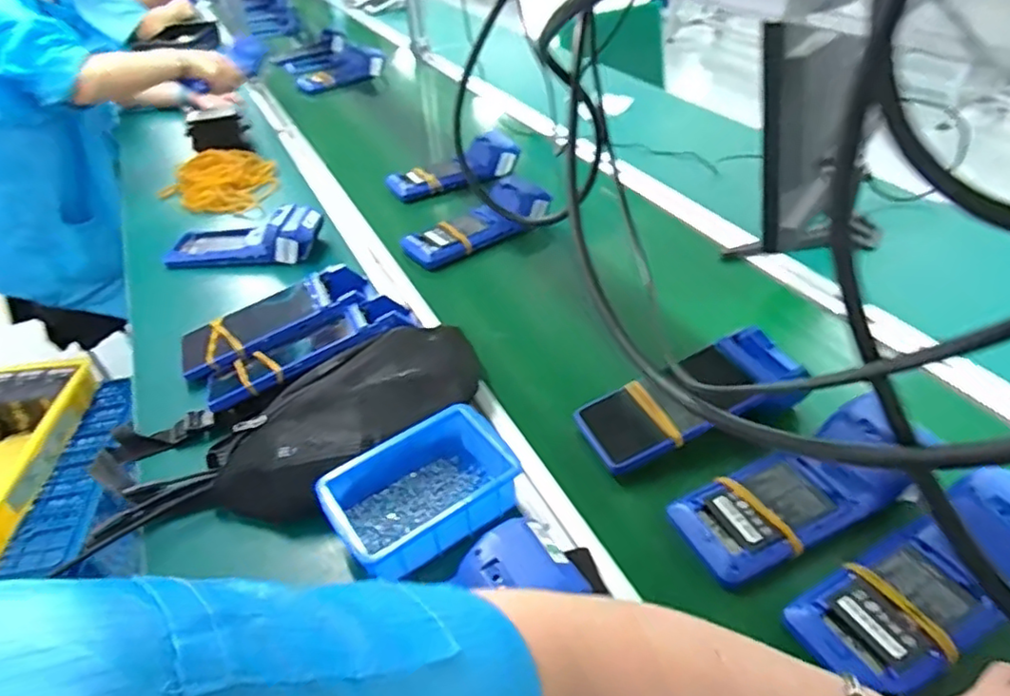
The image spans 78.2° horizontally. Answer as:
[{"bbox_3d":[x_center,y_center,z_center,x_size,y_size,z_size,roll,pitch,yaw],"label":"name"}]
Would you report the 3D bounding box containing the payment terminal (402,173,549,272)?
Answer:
[{"bbox_3d":[-0.039,-0.181,0.901,0.232,0.045,0.080,-30,46,-26],"label":"payment terminal"}]

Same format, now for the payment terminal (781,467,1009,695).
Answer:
[{"bbox_3d":[0.306,0.160,0.440,0.216,0.047,0.081,-22,43,-18],"label":"payment terminal"}]

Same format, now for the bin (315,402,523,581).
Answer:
[{"bbox_3d":[-0.063,0.122,0.519,0.153,0.049,0.107,-27,45,-23],"label":"bin"}]

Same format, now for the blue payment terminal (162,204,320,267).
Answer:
[{"bbox_3d":[-0.371,-0.161,0.876,0.211,0.045,0.081,-1,41,5],"label":"blue payment terminal"}]

